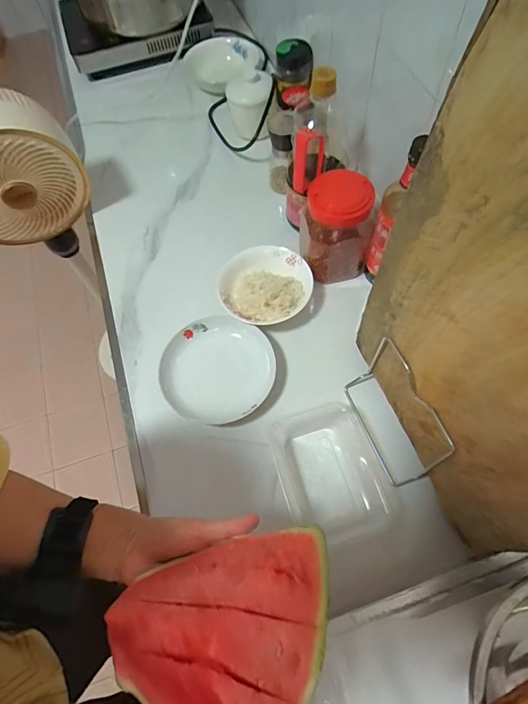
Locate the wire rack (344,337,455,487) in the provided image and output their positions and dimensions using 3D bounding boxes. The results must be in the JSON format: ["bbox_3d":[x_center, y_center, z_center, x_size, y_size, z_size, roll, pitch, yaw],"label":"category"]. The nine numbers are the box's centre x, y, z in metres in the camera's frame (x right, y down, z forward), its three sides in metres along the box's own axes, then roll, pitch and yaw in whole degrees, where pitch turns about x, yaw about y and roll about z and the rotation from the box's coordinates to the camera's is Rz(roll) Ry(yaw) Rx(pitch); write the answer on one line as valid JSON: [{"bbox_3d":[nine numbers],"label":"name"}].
[{"bbox_3d":[0.166,0.080,0.505,0.049,0.129,0.160,-19,64,-6],"label":"wire rack"}]

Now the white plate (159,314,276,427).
[{"bbox_3d":[-0.073,0.029,0.599,0.166,0.041,0.163,-1,64,3],"label":"white plate"}]

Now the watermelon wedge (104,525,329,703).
[{"bbox_3d":[-0.027,0.189,0.278,0.145,0.084,0.148,20,67,13],"label":"watermelon wedge"}]

